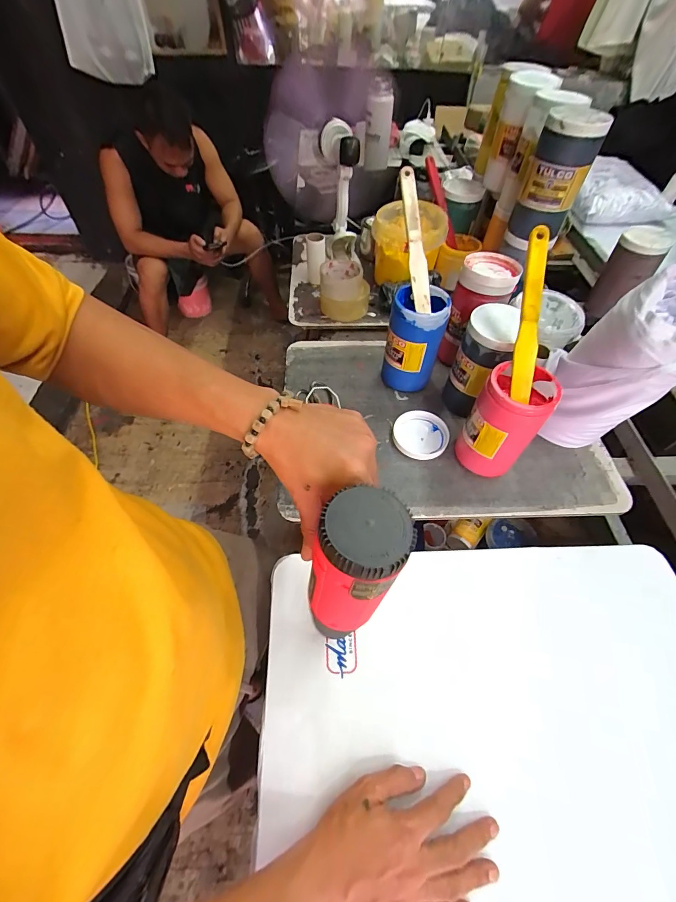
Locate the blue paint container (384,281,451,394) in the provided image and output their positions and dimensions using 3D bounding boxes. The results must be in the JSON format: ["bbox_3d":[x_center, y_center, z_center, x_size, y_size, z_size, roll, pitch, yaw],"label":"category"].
[{"bbox_3d":[0.133,-0.193,0.652,0.092,0.165,0.095,10,56,5],"label":"blue paint container"}]

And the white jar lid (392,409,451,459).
[{"bbox_3d":[0.143,-0.028,0.630,0.093,0.011,0.098,1,55,-1],"label":"white jar lid"}]

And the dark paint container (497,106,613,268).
[{"bbox_3d":[0.371,-0.457,0.645,0.093,0.208,0.080,21,57,13],"label":"dark paint container"}]

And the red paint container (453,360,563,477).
[{"bbox_3d":[0.246,-0.040,0.550,0.094,0.169,0.096,30,60,18],"label":"red paint container"}]

